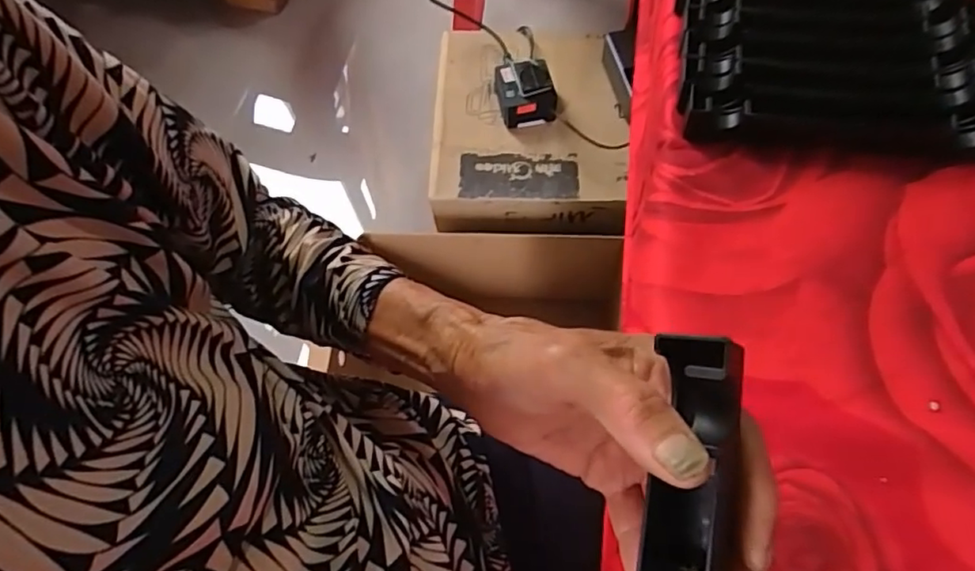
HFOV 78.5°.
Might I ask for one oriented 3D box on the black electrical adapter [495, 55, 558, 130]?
[{"bbox_3d":[0.052,-0.267,0.819,0.079,0.052,0.087,-5,63,2],"label":"black electrical adapter"}]

